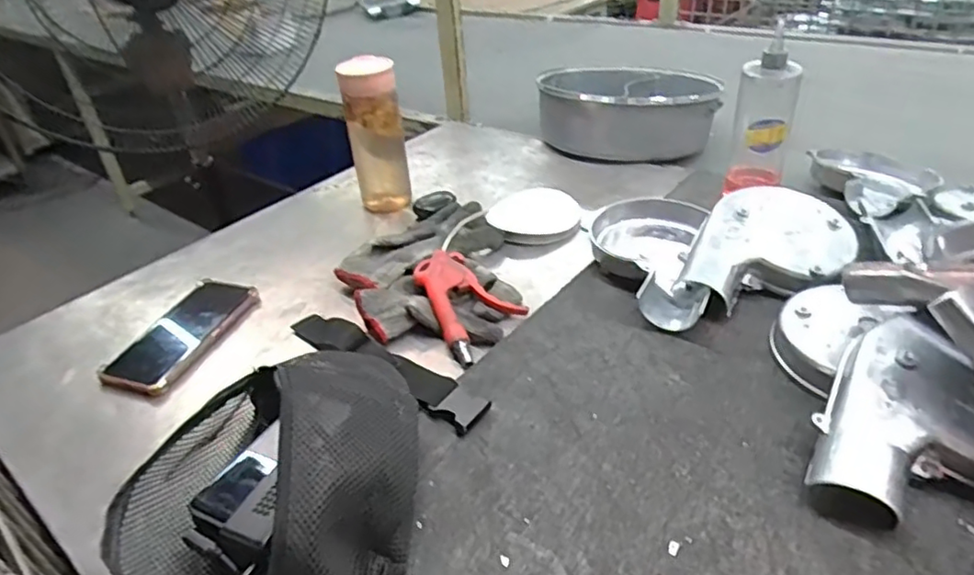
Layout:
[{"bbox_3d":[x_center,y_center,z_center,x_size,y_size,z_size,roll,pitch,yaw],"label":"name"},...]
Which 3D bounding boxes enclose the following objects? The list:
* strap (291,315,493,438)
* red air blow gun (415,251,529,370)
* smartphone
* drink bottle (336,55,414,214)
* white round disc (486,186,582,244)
[{"bbox_3d":[-0.108,0.067,0.598,0.254,0.023,0.043,21,42,34],"label":"strap"},{"bbox_3d":[-0.015,0.009,0.652,0.094,0.037,0.152,-18,36,-17],"label":"red air blow gun"},{"bbox_3d":[-0.318,0.045,0.664,0.078,0.020,0.175,6,36,18],"label":"smartphone"},{"bbox_3d":[-0.143,-0.195,0.827,0.070,0.194,0.061,-9,34,-5],"label":"drink bottle"},{"bbox_3d":[0.062,-0.092,0.796,0.106,0.027,0.106,2,35,12],"label":"white round disc"}]

